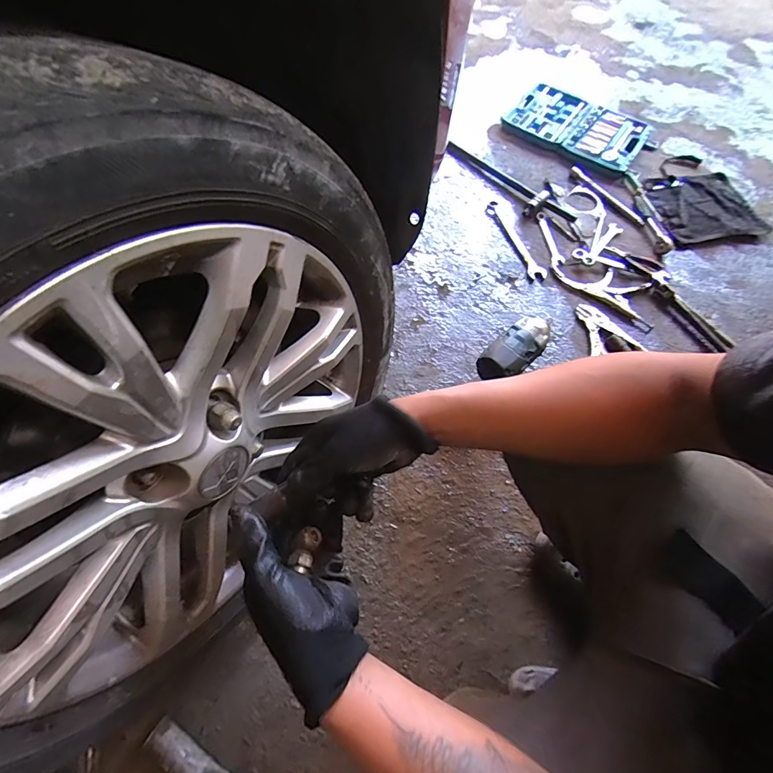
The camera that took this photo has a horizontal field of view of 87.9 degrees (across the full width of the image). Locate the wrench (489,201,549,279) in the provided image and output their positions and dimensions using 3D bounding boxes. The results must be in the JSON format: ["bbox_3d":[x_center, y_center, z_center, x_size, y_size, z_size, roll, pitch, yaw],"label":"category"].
[{"bbox_3d":[0.324,-0.369,1.006,0.037,0.016,0.261,-14,66,-11],"label":"wrench"}]

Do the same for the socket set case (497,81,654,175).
[{"bbox_3d":[0.560,-0.774,1.186,0.387,0.035,0.278,33,66,12],"label":"socket set case"}]

